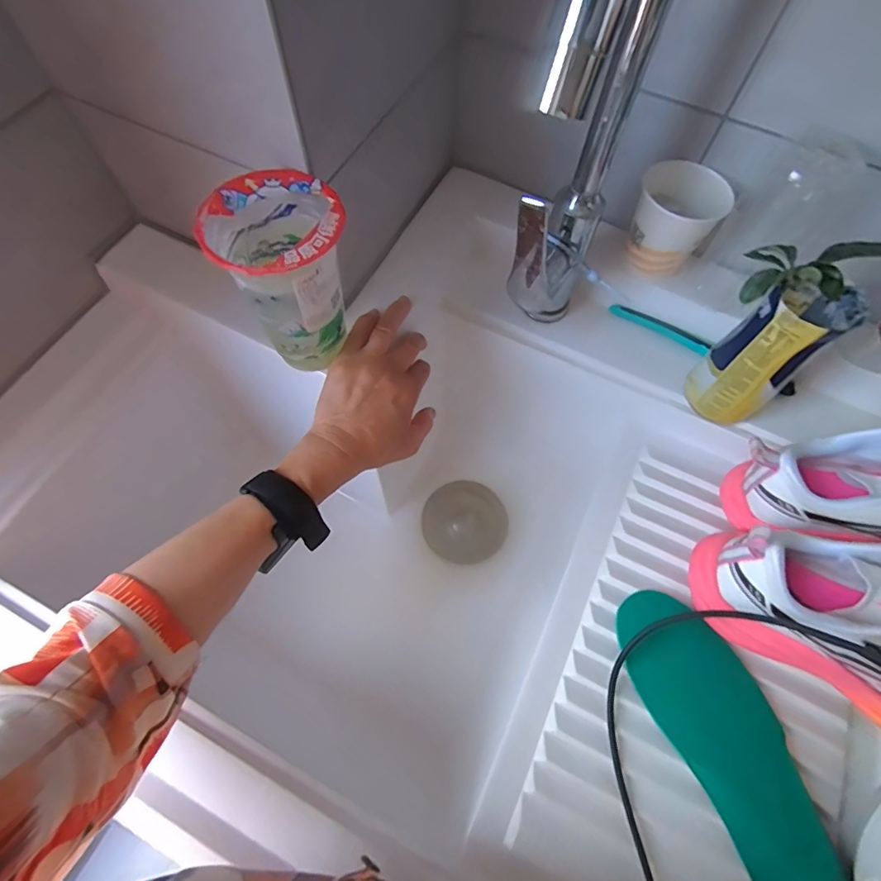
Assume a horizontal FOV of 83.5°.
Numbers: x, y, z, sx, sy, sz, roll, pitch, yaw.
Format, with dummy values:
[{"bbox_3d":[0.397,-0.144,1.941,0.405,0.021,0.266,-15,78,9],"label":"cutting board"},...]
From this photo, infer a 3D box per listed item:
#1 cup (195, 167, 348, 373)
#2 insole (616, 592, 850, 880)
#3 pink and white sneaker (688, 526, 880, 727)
[{"bbox_3d":[-0.107,-0.114,0.368,0.085,0.134,0.086,-1,62,2],"label":"cup"},{"bbox_3d":[0.229,0.245,0.376,0.080,0.023,0.248,-21,63,-9],"label":"insole"},{"bbox_3d":[0.323,0.145,0.360,0.257,0.101,0.096,31,67,17],"label":"pink and white sneaker"}]

